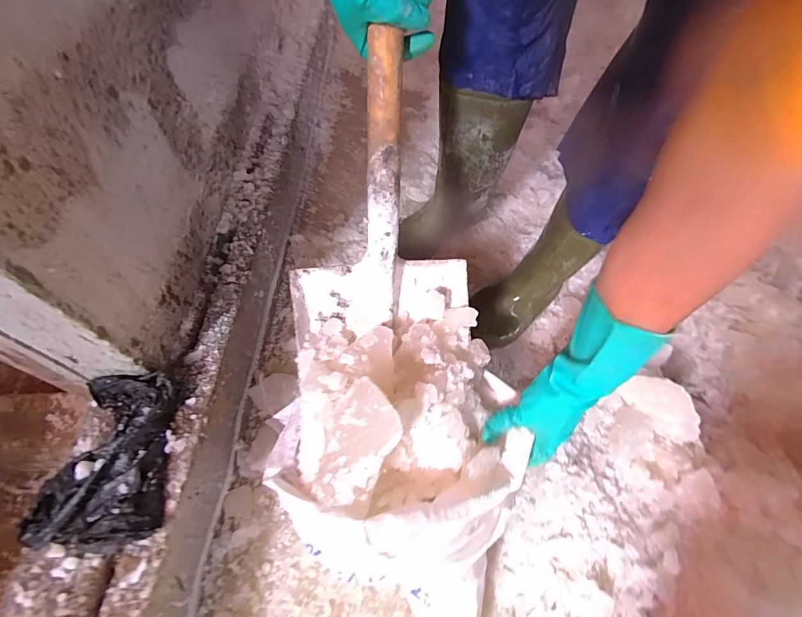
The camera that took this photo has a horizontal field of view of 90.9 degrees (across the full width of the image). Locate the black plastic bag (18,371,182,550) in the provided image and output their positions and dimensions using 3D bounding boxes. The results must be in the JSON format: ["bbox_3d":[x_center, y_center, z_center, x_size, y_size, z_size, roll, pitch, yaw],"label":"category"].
[{"bbox_3d":[-0.326,0.163,0.435,0.133,0.037,0.176,-5,59,-2],"label":"black plastic bag"}]

